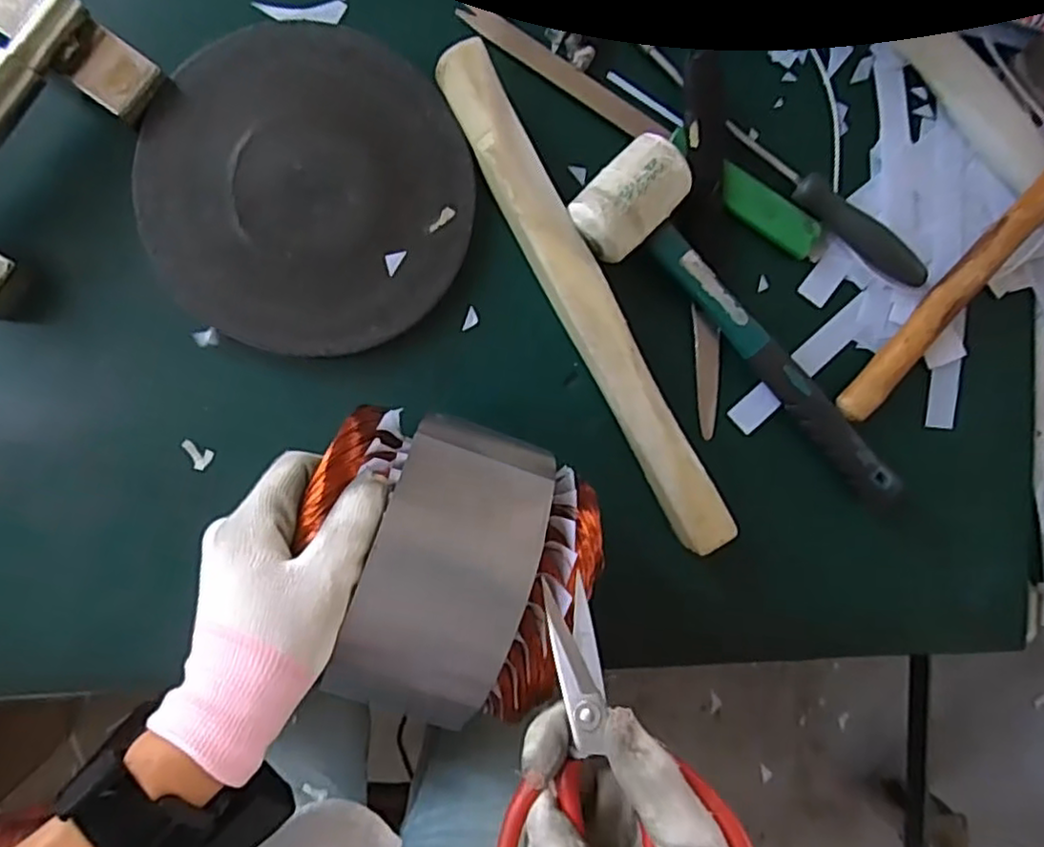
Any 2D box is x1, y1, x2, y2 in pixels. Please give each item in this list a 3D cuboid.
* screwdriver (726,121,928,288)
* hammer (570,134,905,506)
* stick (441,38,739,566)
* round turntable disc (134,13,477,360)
[{"bbox_3d":[0.200,-0.145,0.441,0.159,0.022,0.020,38,88,-7],"label":"screwdriver"},{"bbox_3d":[0.151,-0.059,0.431,0.277,0.044,0.070,42,87,-7],"label":"hammer"},{"bbox_3d":[0.040,-0.070,0.419,0.035,0.035,0.330,-29,96,-5],"label":"stick"},{"bbox_3d":[-0.128,-0.143,0.413,0.189,0.011,0.195,0,92,-6],"label":"round turntable disc"}]

